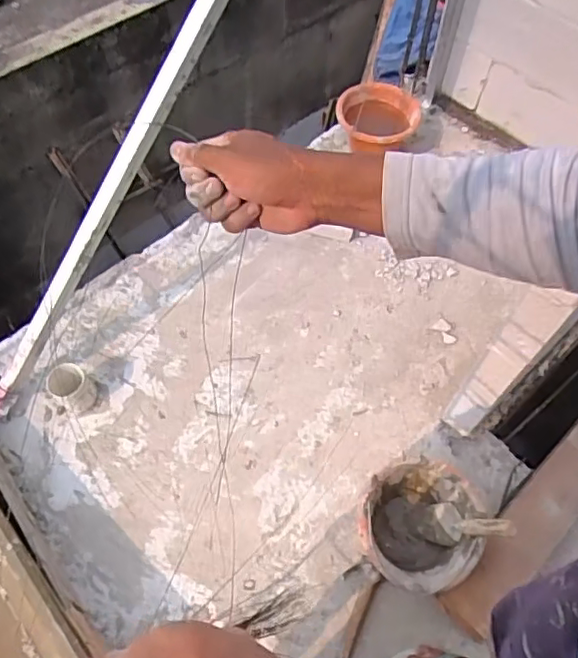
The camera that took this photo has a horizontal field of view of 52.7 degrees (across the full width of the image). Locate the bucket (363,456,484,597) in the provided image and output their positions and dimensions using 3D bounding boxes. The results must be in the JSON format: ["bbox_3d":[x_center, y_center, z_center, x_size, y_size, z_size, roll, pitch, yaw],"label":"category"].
[{"bbox_3d":[0.268,0.422,1.234,0.240,0.180,0.235,0,60,0],"label":"bucket"}]

